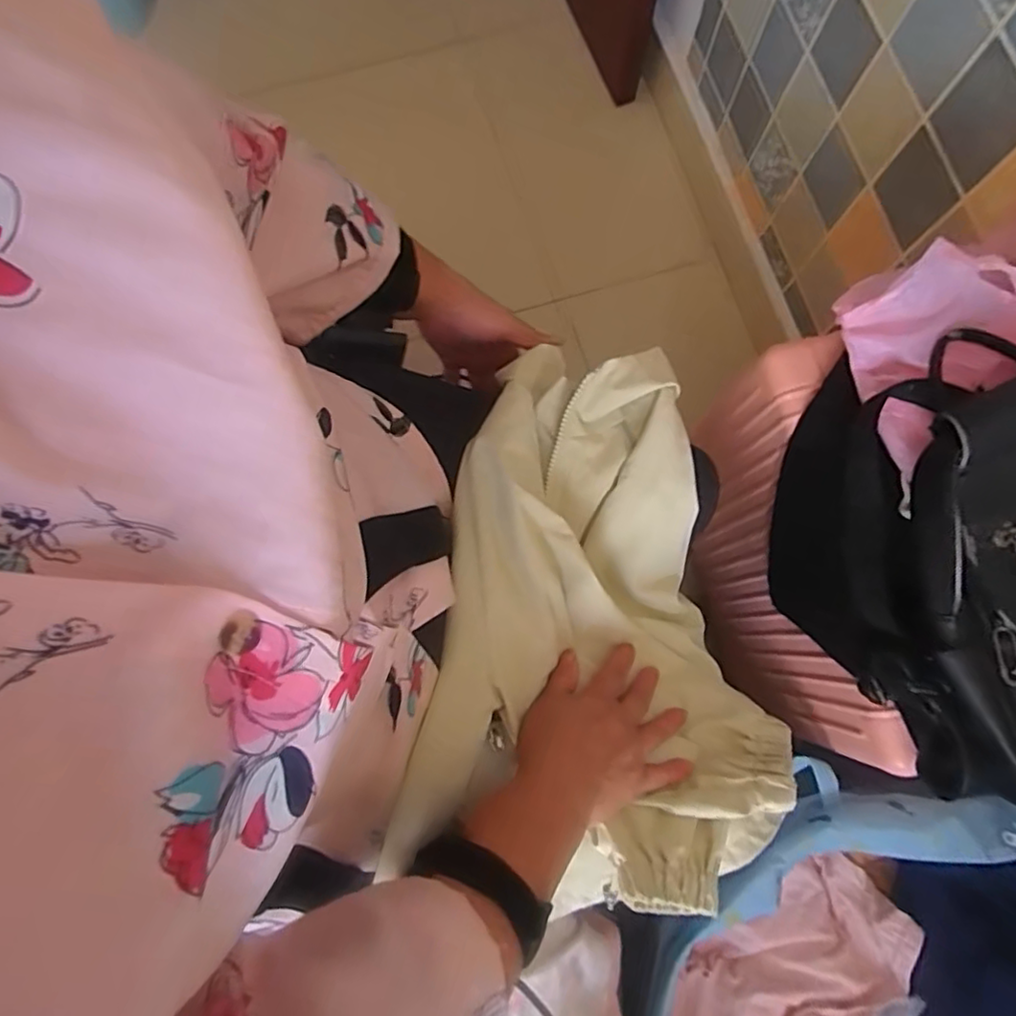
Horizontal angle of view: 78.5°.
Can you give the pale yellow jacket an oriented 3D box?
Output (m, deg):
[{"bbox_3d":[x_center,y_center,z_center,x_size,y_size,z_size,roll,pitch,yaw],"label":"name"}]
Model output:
[{"bbox_3d":[0.084,0.075,0.453,0.255,0.140,0.375,9,79,2],"label":"pale yellow jacket"}]

